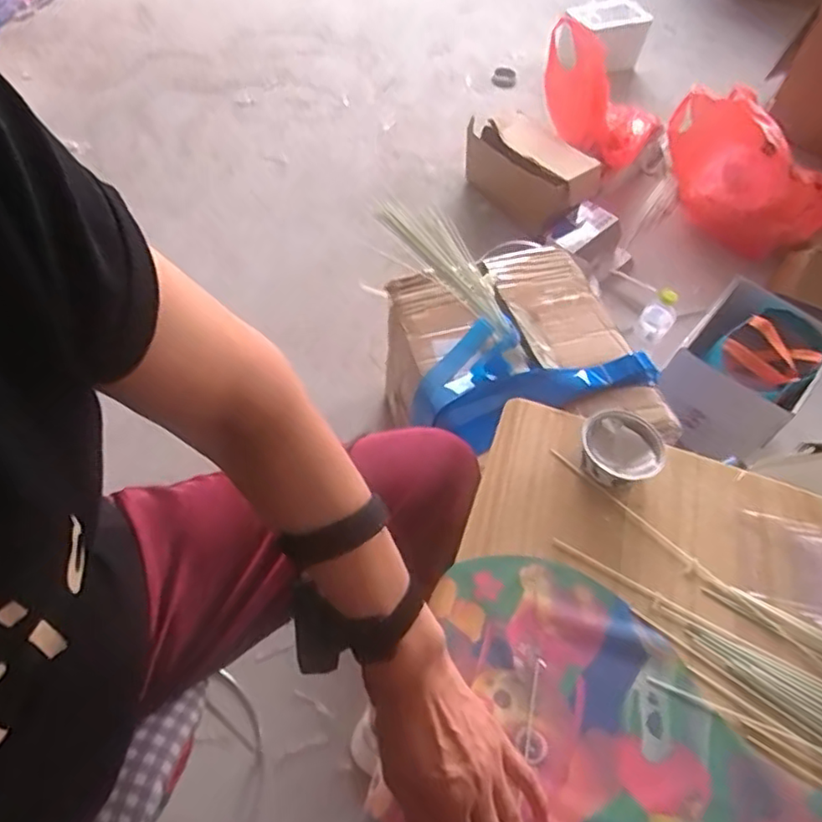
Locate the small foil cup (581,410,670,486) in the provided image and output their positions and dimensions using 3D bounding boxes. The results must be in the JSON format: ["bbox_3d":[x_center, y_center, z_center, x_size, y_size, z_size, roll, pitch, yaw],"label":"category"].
[{"bbox_3d":[0.220,0.039,0.659,0.082,0.040,0.077,2,55,-3],"label":"small foil cup"}]

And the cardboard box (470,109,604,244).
[{"bbox_3d":[0.309,-0.653,1.701,0.169,0.187,0.362,-32,64,-24],"label":"cardboard box"}]

